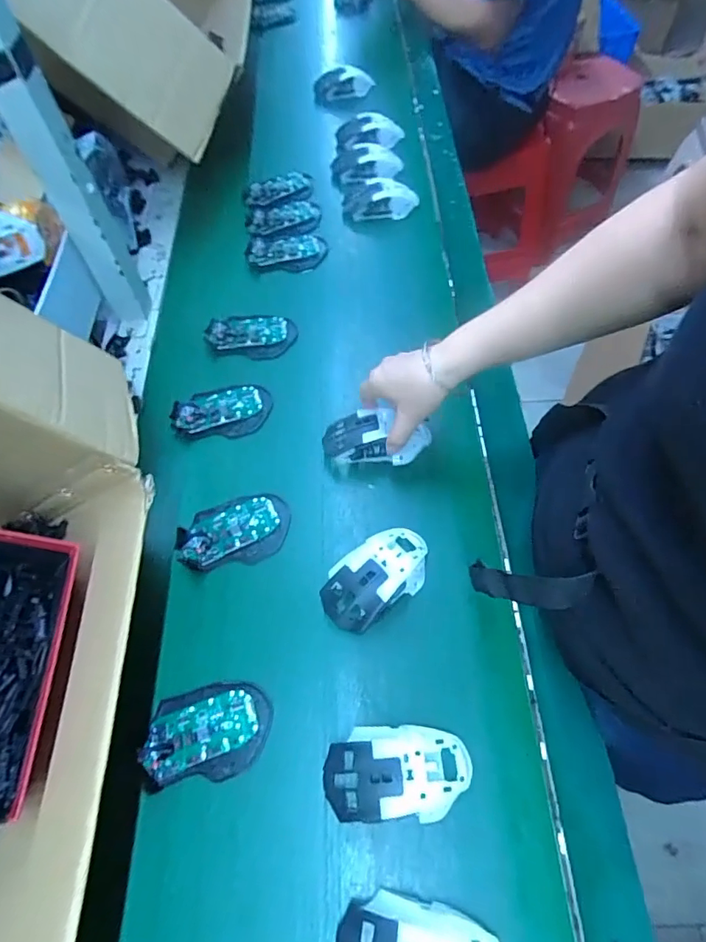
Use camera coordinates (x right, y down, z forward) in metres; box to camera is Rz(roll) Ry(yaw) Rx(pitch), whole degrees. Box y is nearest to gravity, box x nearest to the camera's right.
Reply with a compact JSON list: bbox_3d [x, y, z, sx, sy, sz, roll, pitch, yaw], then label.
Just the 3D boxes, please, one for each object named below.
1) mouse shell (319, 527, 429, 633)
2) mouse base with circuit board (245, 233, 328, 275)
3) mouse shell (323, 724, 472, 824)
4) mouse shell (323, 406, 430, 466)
[{"bbox_3d":[0.022,0.096,0.488,0.118,0.039,0.070,-35,64,-15],"label":"mouse shell"},{"bbox_3d":[-0.096,-0.318,0.739,0.113,0.023,0.062,-6,60,-4],"label":"mouse base with circuit board"},{"bbox_3d":[0.036,0.238,0.405,0.114,0.032,0.064,0,61,4],"label":"mouse shell"},{"bbox_3d":[0.026,-0.039,0.548,0.113,0.028,0.058,-1,60,-1],"label":"mouse shell"}]

